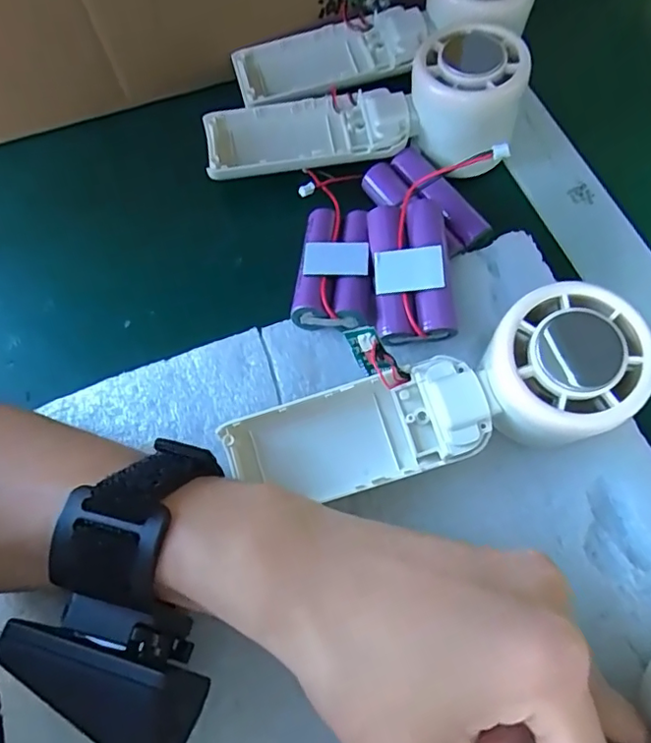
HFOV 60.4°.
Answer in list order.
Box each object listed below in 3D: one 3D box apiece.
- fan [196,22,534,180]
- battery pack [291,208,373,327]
[{"bbox_3d":[0.017,-0.137,0.290,0.163,0.044,0.056,-4,68,0],"label":"fan"},{"bbox_3d":[0.006,-0.051,0.272,0.035,0.018,0.067,6,68,4],"label":"battery pack"}]

